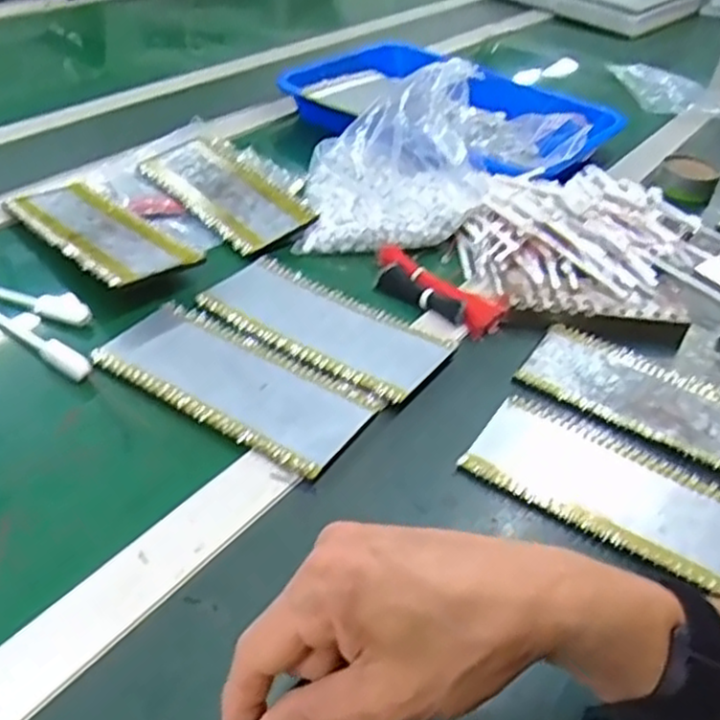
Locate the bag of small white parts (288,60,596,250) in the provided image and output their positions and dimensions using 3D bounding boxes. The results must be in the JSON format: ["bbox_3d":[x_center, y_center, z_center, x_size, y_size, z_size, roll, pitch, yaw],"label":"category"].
[{"bbox_3d":[0.089,-0.209,0.715,0.307,0.138,0.134,-12,43,-23],"label":"bag of small white parts"}]

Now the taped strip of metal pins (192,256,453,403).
[{"bbox_3d":[-0.030,-0.029,0.593,0.198,0.008,0.091,25,42,24],"label":"taped strip of metal pins"}]

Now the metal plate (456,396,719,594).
[{"bbox_3d":[0.172,0.087,0.477,0.197,0.010,0.085,26,43,21],"label":"metal plate"}]

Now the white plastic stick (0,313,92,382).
[{"bbox_3d":[-0.253,-0.024,0.550,0.148,0.009,0.015,29,44,24],"label":"white plastic stick"}]

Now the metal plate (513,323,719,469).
[{"bbox_3d":[0.225,0.030,0.549,0.198,0.007,0.088,26,43,22],"label":"metal plate"}]

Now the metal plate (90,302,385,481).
[{"bbox_3d":[-0.091,0.013,0.531,0.197,0.009,0.088,26,43,21],"label":"metal plate"}]

